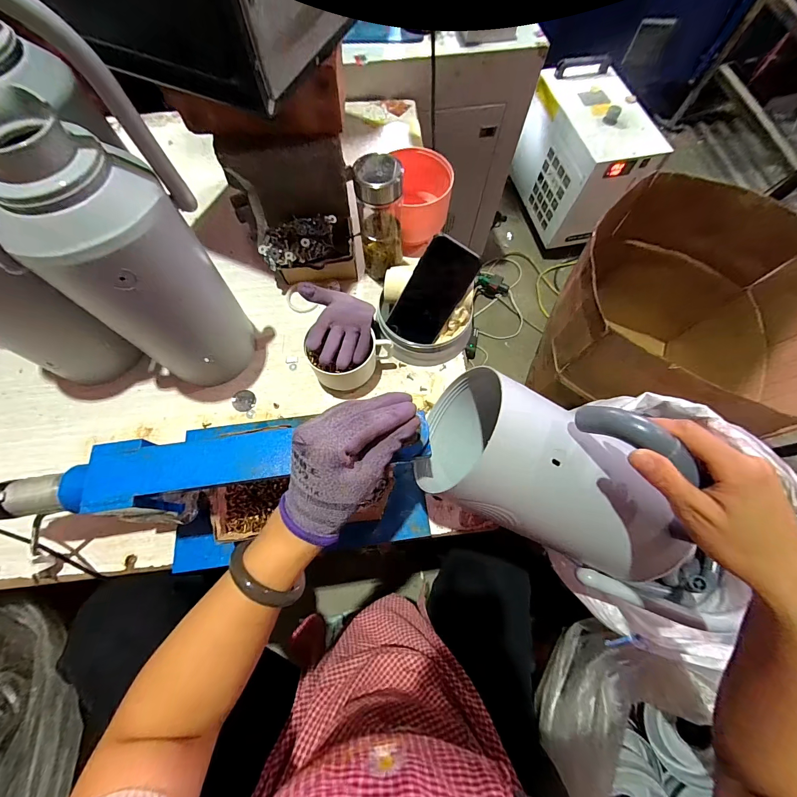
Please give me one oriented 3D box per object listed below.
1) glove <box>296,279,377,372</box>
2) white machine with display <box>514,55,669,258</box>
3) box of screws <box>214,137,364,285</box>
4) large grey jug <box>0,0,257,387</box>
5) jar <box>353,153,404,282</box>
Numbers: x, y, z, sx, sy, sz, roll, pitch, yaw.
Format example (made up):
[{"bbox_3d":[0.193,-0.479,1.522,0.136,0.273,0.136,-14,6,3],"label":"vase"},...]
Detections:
[{"bbox_3d":[-0.088,-0.113,0.526,0.104,0.052,0.130,-9,70,-4],"label":"glove"},{"bbox_3d":[0.727,-0.925,1.417,0.283,0.462,0.545,-18,71,-7],"label":"white machine with display"},{"bbox_3d":[-0.170,-0.305,0.585,0.194,0.175,0.127,-8,70,-4],"label":"box of screws"},{"bbox_3d":[-0.312,-0.171,0.398,0.138,0.417,0.163,20,71,6],"label":"large grey jug"},{"bbox_3d":[-0.029,-0.293,0.568,0.069,0.206,0.062,-9,70,-4],"label":"jar"}]

